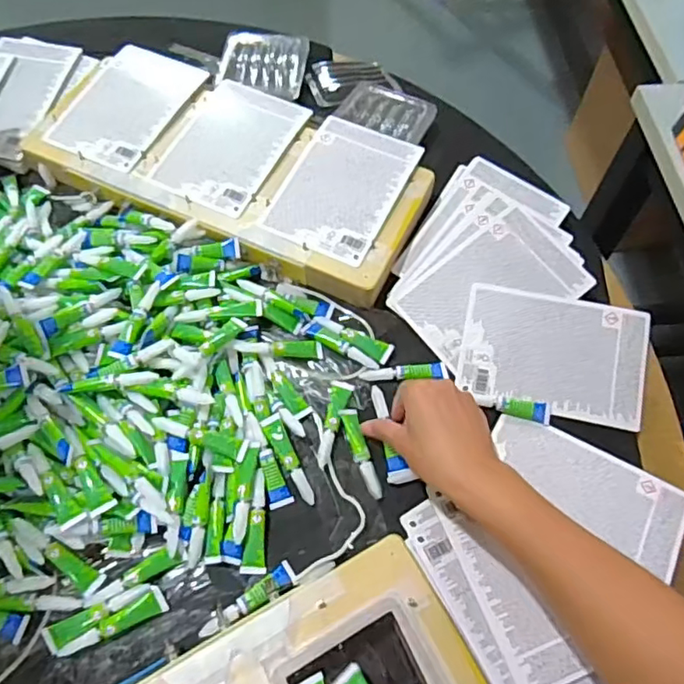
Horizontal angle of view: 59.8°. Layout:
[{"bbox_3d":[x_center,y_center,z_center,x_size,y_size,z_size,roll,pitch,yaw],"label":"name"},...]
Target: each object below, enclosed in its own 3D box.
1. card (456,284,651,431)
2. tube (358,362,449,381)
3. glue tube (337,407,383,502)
[{"bbox_3d":[0.202,0.011,0.564,0.168,0.006,0.116,10,75,7],"label":"card"},{"bbox_3d":[0.059,0.029,0.557,0.081,0.010,0.015,-6,65,-4],"label":"tube"},{"bbox_3d":[0.017,0.097,0.525,0.015,0.008,0.083,-15,63,-8],"label":"glue tube"}]

